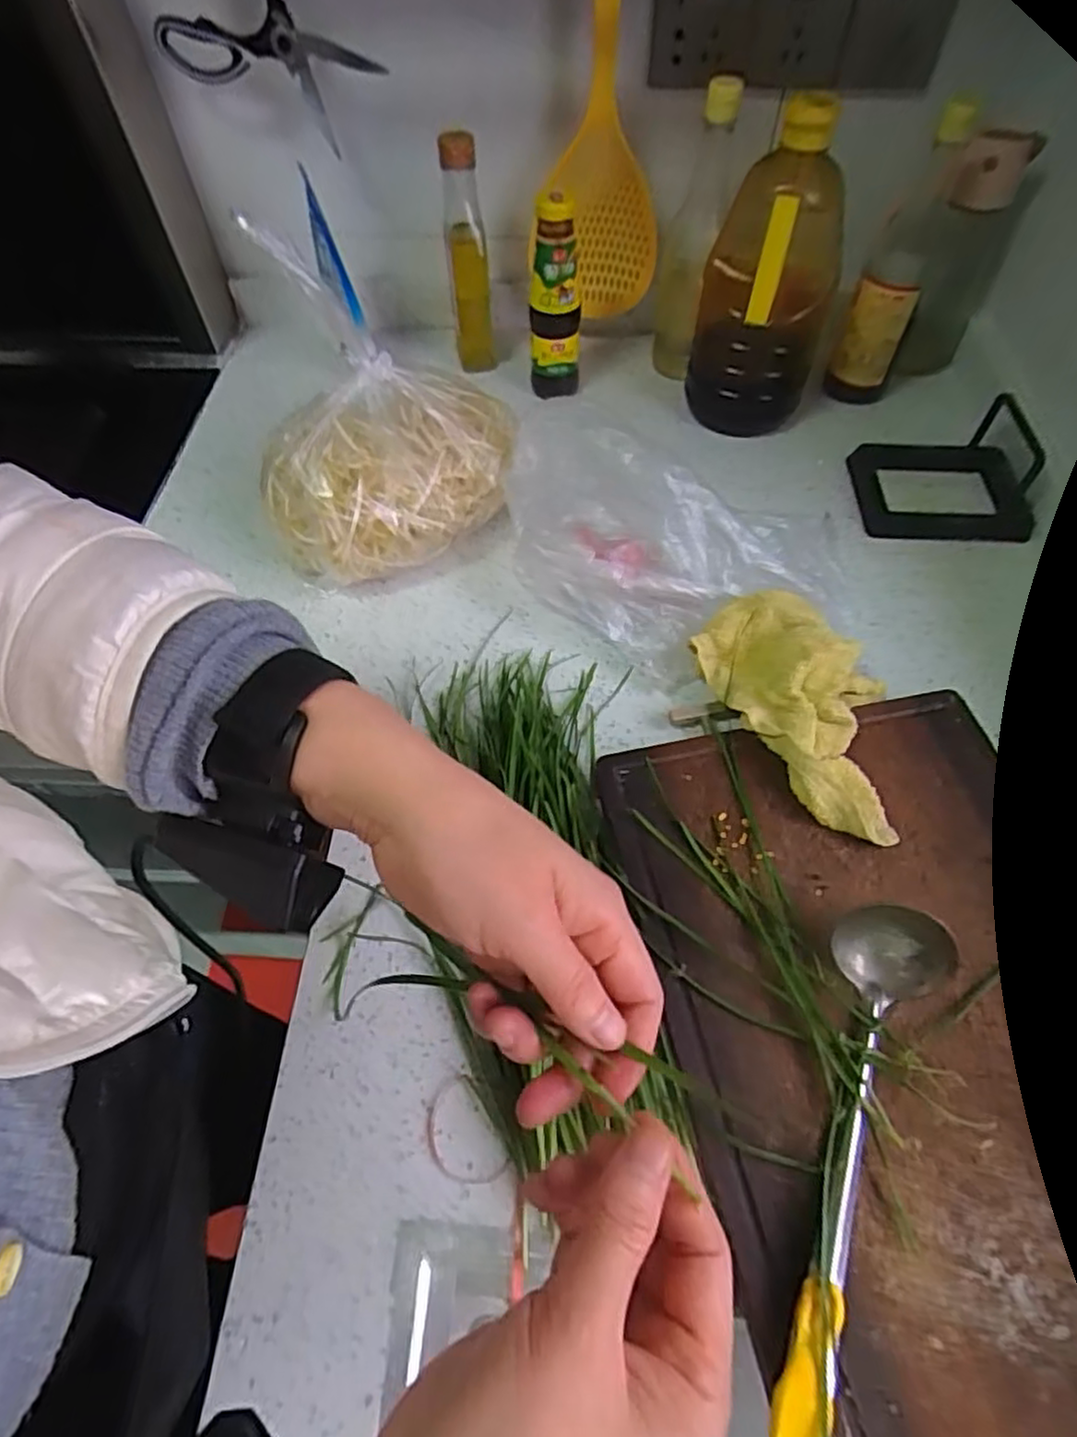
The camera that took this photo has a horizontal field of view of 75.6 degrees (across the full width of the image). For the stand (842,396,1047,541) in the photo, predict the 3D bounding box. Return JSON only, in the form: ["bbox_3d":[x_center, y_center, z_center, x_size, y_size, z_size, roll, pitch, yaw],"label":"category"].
[{"bbox_3d":[0.413,-0.256,0.696,0.161,0.070,0.142,4,57,3],"label":"stand"}]

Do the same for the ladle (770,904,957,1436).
[{"bbox_3d":[0.148,0.231,0.346,0.064,0.045,0.286,24,61,15],"label":"ladle"}]

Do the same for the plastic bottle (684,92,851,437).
[{"bbox_3d":[0.228,-0.427,0.693,0.123,0.245,0.099,6,58,5],"label":"plastic bottle"}]

